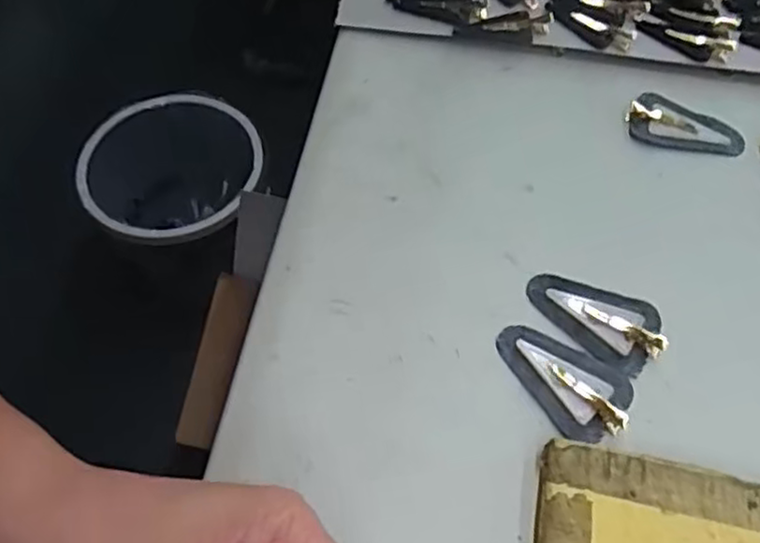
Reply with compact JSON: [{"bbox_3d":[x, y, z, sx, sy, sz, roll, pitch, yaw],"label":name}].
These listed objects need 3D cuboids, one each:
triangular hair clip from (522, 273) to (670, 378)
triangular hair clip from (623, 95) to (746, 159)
[{"bbox_3d":[0.109,0.021,0.351,0.070,0.007,0.042,30,63,18],"label":"triangular hair clip"},{"bbox_3d":[0.186,-0.087,0.419,0.070,0.007,0.035,19,60,12],"label":"triangular hair clip"}]

